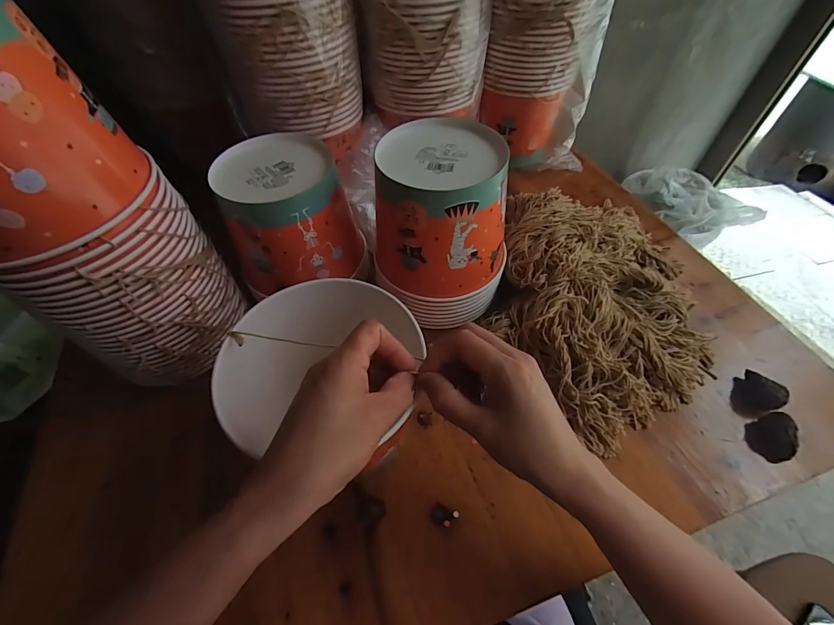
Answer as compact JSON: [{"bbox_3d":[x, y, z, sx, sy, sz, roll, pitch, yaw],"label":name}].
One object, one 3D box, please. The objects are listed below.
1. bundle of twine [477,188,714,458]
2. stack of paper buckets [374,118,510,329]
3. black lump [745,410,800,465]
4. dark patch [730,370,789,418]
[{"bbox_3d":[0.220,-0.011,0.435,0.250,0.074,0.345,13,55,10],"label":"bundle of twine"},{"bbox_3d":[0.025,-0.093,0.415,0.134,0.177,0.141,-33,60,-22],"label":"stack of paper buckets"},{"bbox_3d":[0.359,0.123,0.363,0.036,0.029,0.041,-14,55,-10],"label":"black lump"},{"bbox_3d":[0.361,0.086,0.390,0.037,0.033,0.042,-18,55,-12],"label":"dark patch"}]

